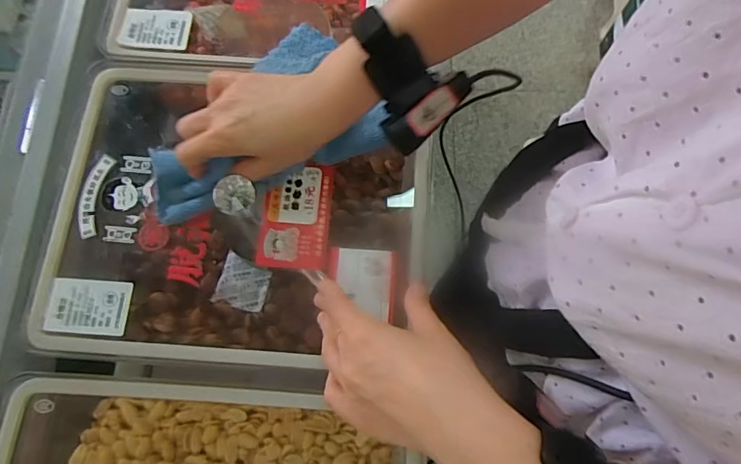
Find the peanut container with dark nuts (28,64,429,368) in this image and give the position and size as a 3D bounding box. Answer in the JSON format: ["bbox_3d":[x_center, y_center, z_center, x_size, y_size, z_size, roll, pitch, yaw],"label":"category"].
[{"bbox_3d":[-0.112,-0.013,0.445,0.277,0.134,0.255,5,73,1],"label":"peanut container with dark nuts"}]

